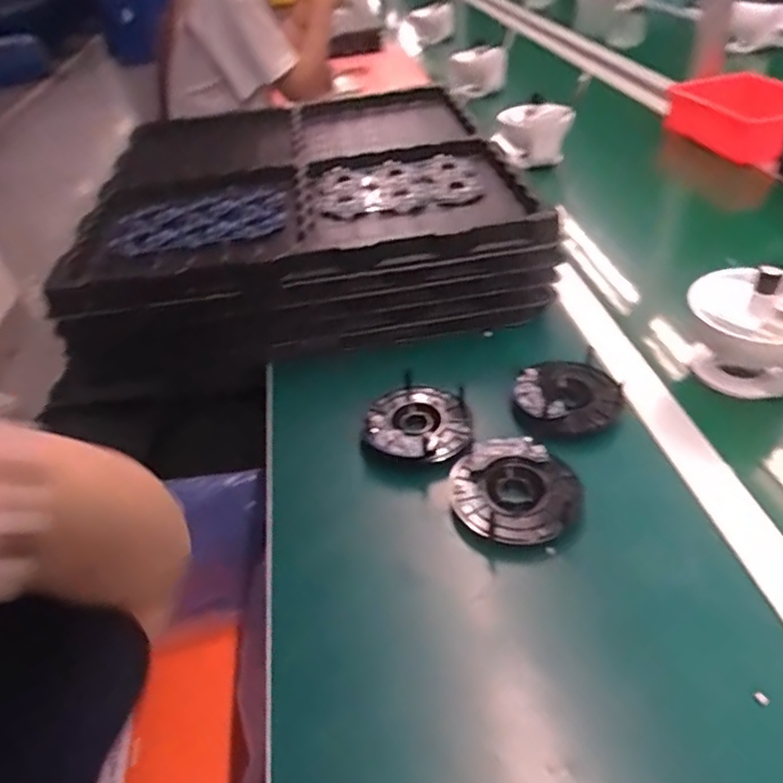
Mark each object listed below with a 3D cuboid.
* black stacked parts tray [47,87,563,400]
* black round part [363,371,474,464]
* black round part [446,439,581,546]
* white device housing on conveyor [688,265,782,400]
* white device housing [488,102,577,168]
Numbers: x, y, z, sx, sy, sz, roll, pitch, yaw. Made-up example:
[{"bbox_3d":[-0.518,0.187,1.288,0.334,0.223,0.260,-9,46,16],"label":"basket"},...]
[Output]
[{"bbox_3d":[-0.128,-0.268,0.867,0.536,0.120,0.582,-8,40,-5],"label":"black stacked parts tray"},{"bbox_3d":[0.024,0.029,0.565,0.097,0.030,0.105,-2,40,2],"label":"black round part"},{"bbox_3d":[0.099,0.083,0.495,0.090,0.034,0.099,-2,40,2],"label":"black round part"},{"bbox_3d":[0.344,-0.054,0.579,0.109,0.115,0.096,8,41,14],"label":"white device housing on conveyor"},{"bbox_3d":[0.248,-0.454,1.067,0.122,0.086,0.070,11,42,17],"label":"white device housing"}]

